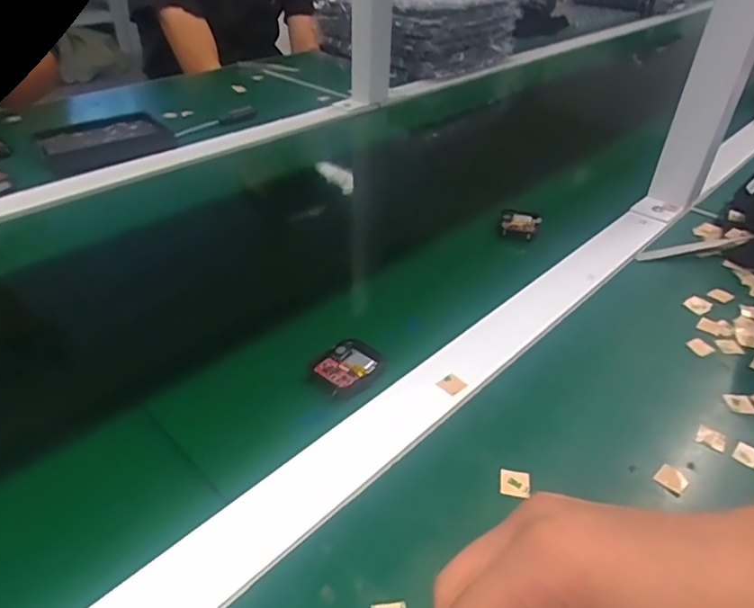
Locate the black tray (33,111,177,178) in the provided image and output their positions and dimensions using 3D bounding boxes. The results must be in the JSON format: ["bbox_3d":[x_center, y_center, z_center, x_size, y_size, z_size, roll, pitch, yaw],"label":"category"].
[{"bbox_3d":[-0.324,-0.195,0.660,0.138,0.023,0.117,-23,44,-29],"label":"black tray"}]

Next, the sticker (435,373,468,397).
[{"bbox_3d":[0.048,0.051,0.356,0.014,0.004,0.016,-39,46,-17],"label":"sticker"}]

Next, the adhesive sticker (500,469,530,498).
[{"bbox_3d":[0.075,0.096,0.300,0.016,0.005,0.014,9,38,10],"label":"adhesive sticker"}]

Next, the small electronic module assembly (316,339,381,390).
[{"bbox_3d":[-0.018,0.039,0.366,0.036,0.008,0.039,25,43,27],"label":"small electronic module assembly"}]

